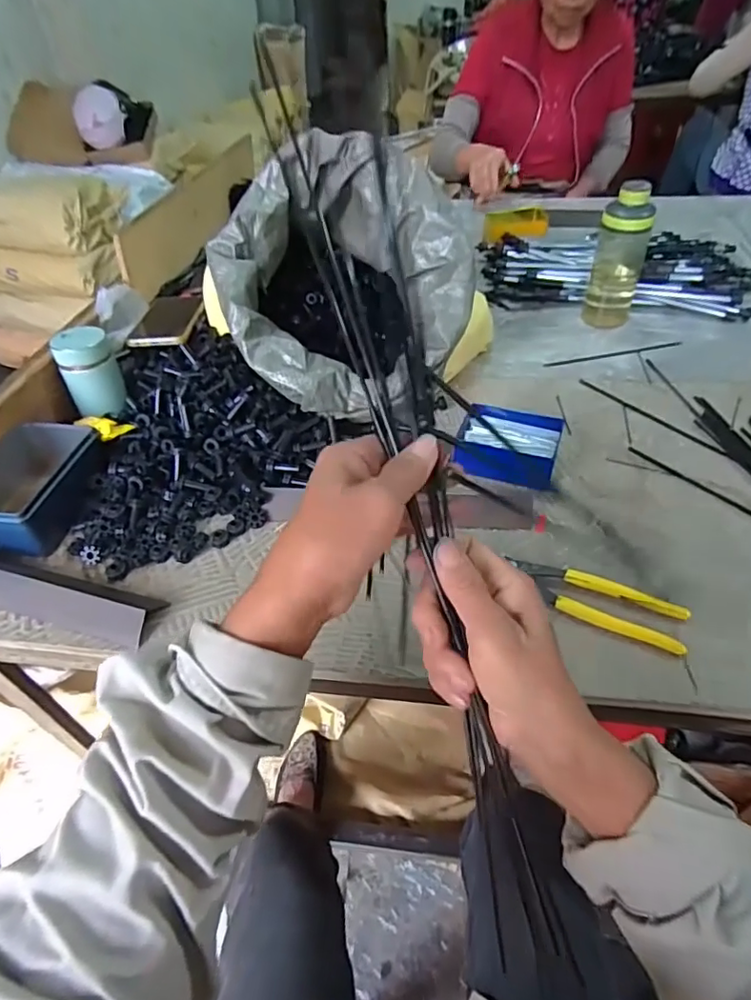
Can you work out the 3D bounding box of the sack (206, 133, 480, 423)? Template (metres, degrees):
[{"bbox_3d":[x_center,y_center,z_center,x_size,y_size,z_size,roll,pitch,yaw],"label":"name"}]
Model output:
[{"bbox_3d":[-0.041,-0.271,0.668,0.294,0.222,0.251,-10,45,-6],"label":"sack"}]

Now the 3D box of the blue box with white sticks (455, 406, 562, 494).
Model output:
[{"bbox_3d":[0.149,-0.064,0.612,0.107,0.038,0.088,13,47,16],"label":"blue box with white sticks"}]

